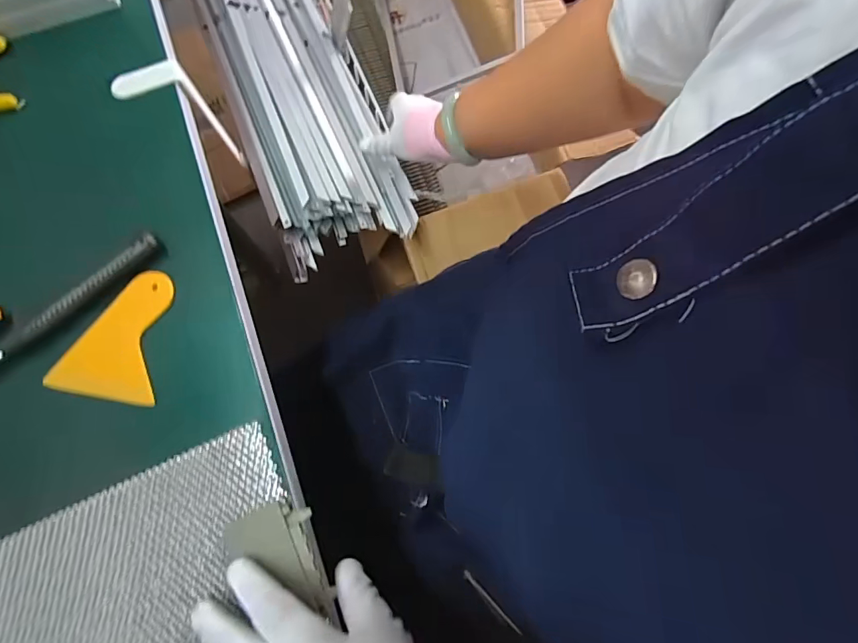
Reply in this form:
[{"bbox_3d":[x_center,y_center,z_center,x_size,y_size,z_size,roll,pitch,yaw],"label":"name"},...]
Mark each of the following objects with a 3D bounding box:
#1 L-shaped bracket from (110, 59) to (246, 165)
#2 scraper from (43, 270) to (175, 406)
[{"bbox_3d":[-0.261,-0.211,0.479,0.068,0.137,0.026,-18,73,-4],"label":"L-shaped bracket"},{"bbox_3d":[-0.241,0.009,0.346,0.077,0.008,0.101,9,73,4],"label":"scraper"}]

